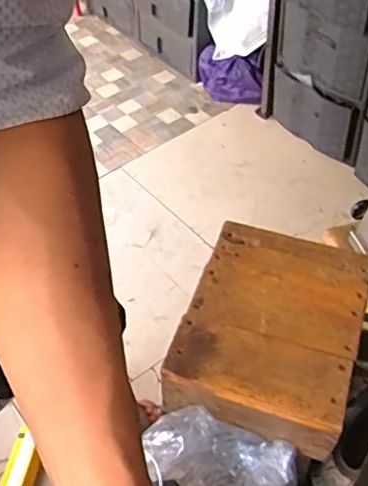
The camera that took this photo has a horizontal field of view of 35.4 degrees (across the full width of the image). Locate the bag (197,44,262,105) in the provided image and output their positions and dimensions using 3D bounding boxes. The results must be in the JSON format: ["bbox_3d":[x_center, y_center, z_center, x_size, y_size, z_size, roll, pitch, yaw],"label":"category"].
[{"bbox_3d":[0.143,-0.534,1.859,0.242,0.168,0.075,30,56,26],"label":"bag"}]

